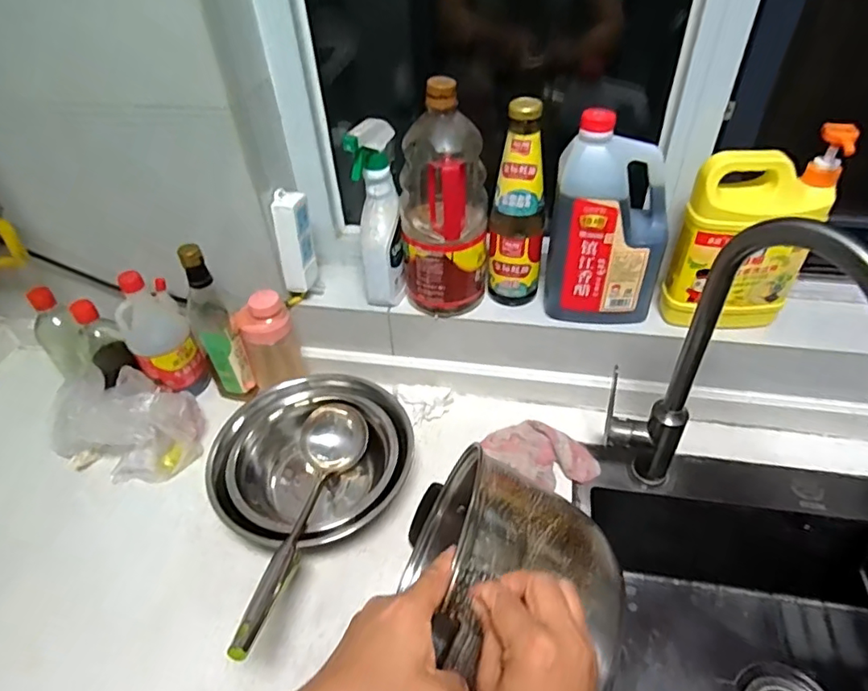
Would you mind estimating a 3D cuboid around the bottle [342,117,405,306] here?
[{"bbox_3d":[-0.071,-0.168,0.715,0.053,0.230,0.087,-1,44,4],"label":"bottle"}]

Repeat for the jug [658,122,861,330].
[{"bbox_3d":[0.369,-0.124,0.647,0.151,0.230,0.070,6,45,11],"label":"jug"}]

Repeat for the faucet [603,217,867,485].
[{"bbox_3d":[0.293,0.057,0.547,0.057,0.390,0.237,-32,50,-26],"label":"faucet"}]

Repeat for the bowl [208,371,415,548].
[{"bbox_3d":[-0.159,0.149,0.700,0.224,0.103,0.220,-2,44,2],"label":"bowl"}]

